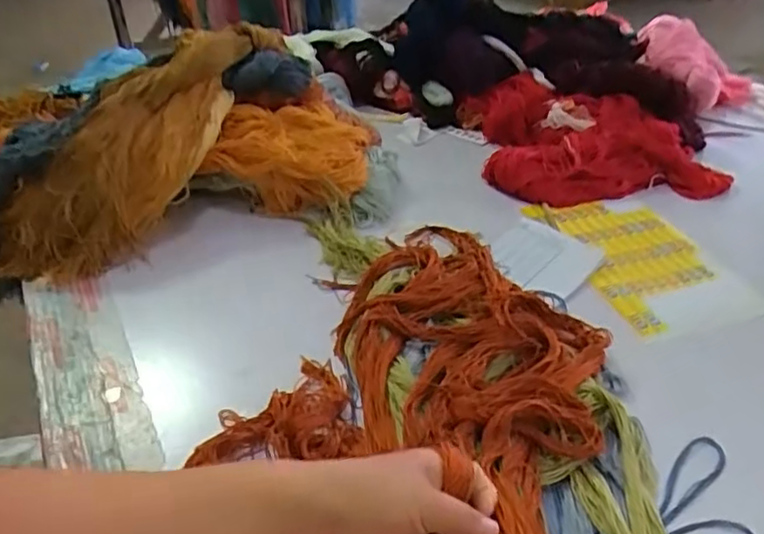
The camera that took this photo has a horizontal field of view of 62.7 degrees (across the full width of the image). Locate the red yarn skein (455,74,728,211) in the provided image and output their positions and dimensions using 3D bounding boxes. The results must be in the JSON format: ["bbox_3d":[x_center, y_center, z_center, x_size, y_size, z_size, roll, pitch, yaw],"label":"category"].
[{"bbox_3d":[0.288,-0.193,0.910,0.304,0.067,0.289,-4,36,-3],"label":"red yarn skein"}]

